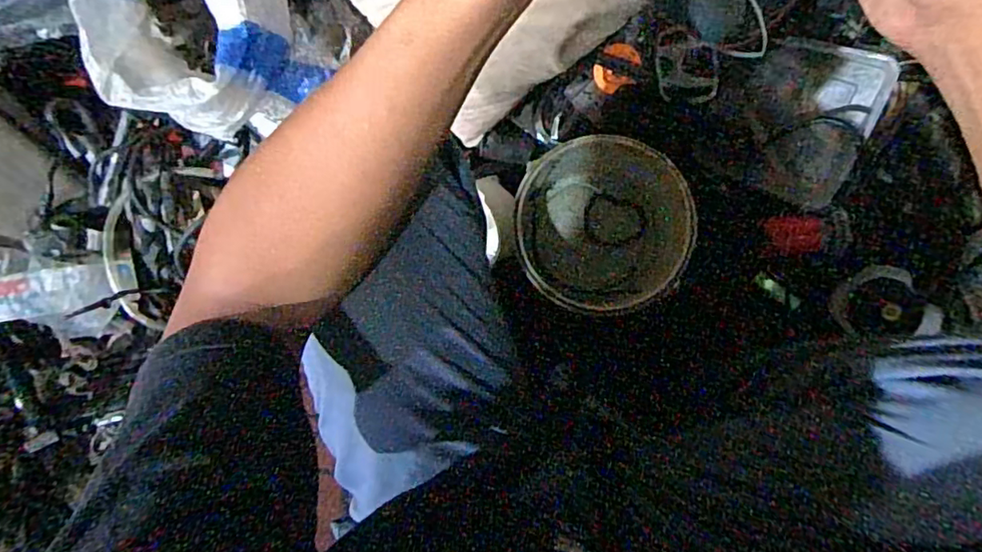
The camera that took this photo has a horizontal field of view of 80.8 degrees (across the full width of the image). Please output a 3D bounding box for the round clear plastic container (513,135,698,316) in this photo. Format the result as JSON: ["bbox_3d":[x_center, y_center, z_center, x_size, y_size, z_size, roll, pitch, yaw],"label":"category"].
[{"bbox_3d":[0.143,-0.064,0.752,0.217,0.054,0.218,0,90,6],"label":"round clear plastic container"}]

